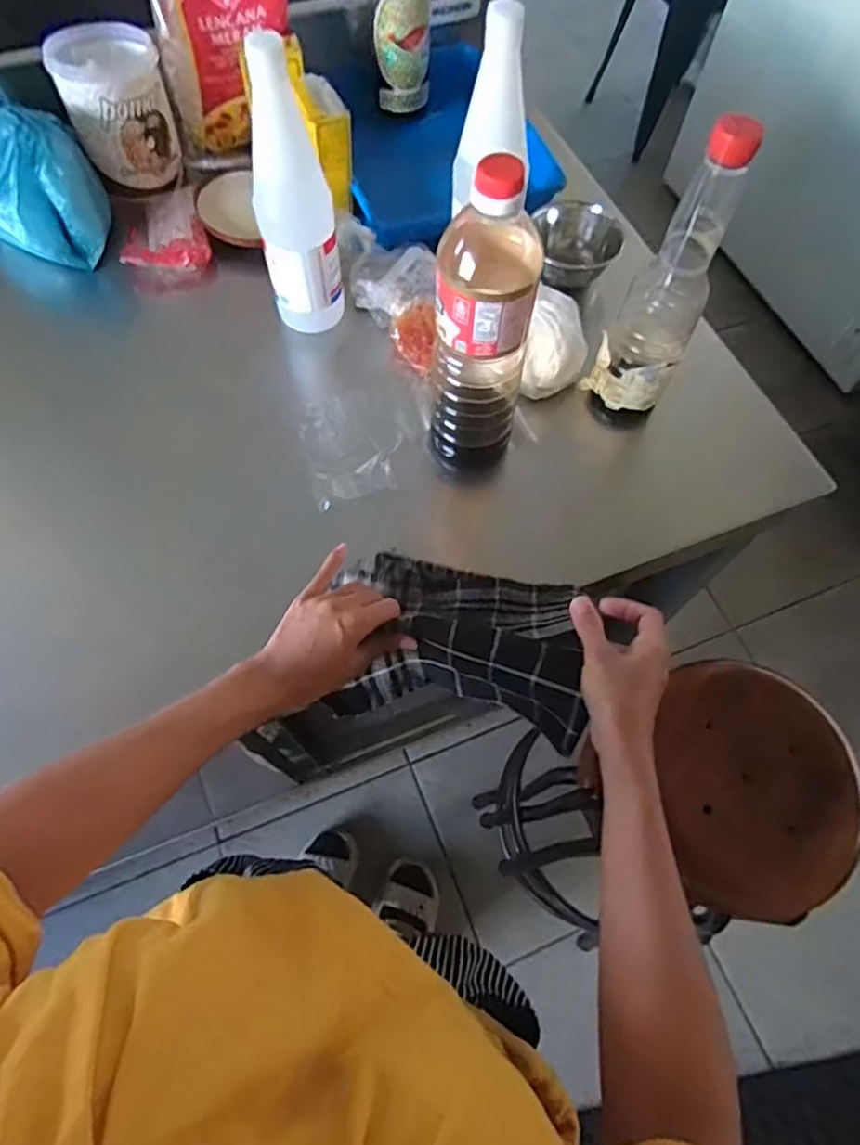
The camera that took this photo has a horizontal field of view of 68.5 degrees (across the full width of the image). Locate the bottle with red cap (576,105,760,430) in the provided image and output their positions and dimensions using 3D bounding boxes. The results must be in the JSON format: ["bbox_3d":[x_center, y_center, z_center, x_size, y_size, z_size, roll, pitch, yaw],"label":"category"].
[{"bbox_3d":[0.200,-0.234,0.540,0.070,0.271,0.068,23,67,9],"label":"bottle with red cap"}]

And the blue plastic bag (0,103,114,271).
[{"bbox_3d":[-0.426,-0.416,0.669,0.134,0.120,0.102,18,66,7],"label":"blue plastic bag"}]

